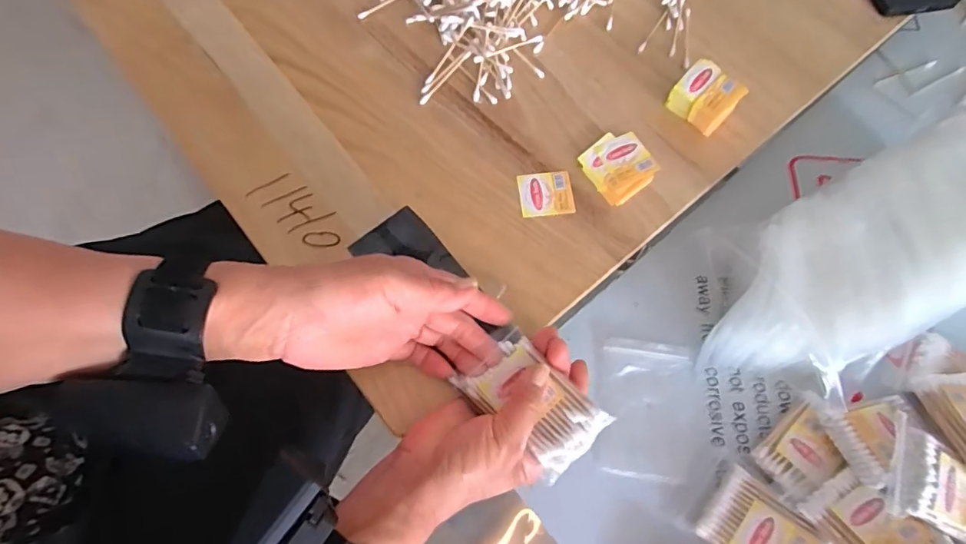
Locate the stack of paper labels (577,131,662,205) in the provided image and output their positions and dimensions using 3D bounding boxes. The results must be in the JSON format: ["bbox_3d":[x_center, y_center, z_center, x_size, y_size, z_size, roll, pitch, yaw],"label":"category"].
[{"bbox_3d":[0.112,-0.088,0.419,0.056,0.006,0.054,-37,72,-13],"label":"stack of paper labels"}]

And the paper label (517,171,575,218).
[{"bbox_3d":[0.051,-0.064,0.411,0.043,0.004,0.039,-6,68,-2],"label":"paper label"}]

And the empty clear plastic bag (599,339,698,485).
[{"bbox_3d":[0.132,0.108,0.402,0.072,0.004,0.103,5,68,3],"label":"empty clear plastic bag"}]

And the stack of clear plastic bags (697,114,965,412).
[{"bbox_3d":[0.298,-0.007,0.403,0.290,0.078,0.137,-27,70,-10],"label":"stack of clear plastic bags"}]

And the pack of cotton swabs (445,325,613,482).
[{"bbox_3d":[0.032,0.085,0.334,0.056,0.015,0.089,-43,75,-13],"label":"pack of cotton swabs"}]

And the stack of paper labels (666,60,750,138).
[{"bbox_3d":[0.186,-0.145,0.430,0.047,0.033,0.042,41,75,14],"label":"stack of paper labels"}]

